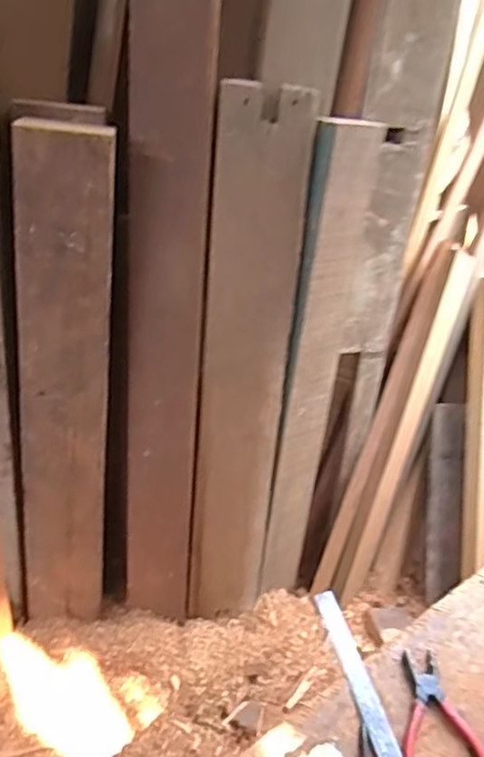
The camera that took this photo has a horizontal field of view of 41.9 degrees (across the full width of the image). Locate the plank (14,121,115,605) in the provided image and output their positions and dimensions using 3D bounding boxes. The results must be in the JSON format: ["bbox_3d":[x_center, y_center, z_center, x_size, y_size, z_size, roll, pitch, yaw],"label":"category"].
[{"bbox_3d":[-0.274,0.051,0.977,0.123,0.824,0.032,1,27,-16],"label":"plank"}]

